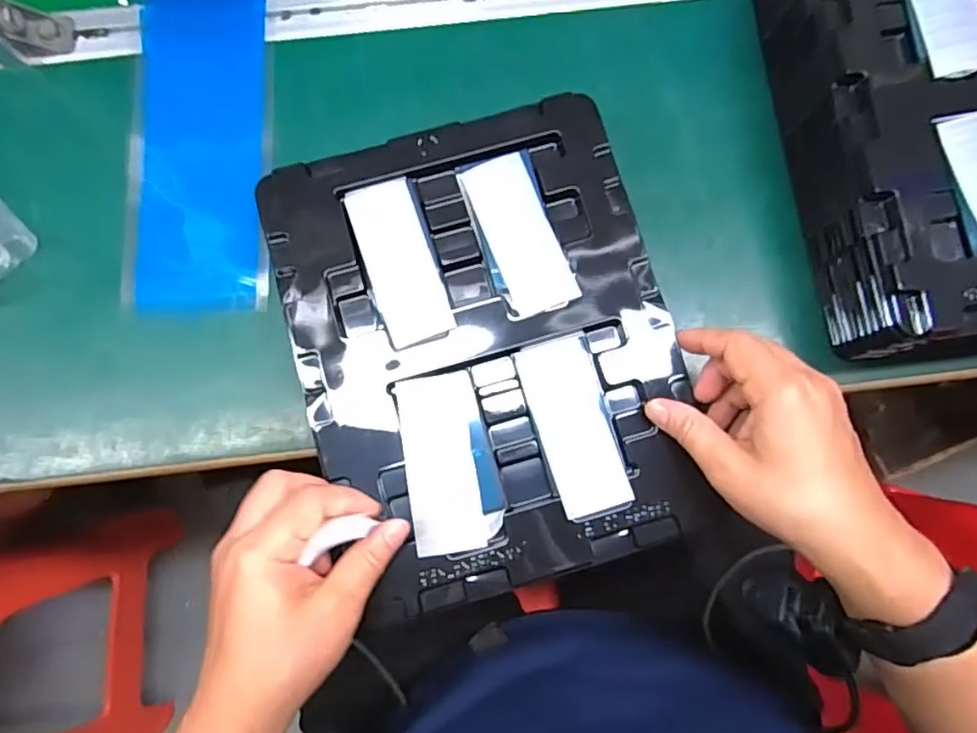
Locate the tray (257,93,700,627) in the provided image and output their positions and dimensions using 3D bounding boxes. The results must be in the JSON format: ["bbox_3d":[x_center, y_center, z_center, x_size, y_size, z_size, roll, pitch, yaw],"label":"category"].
[{"bbox_3d":[-0.001,-0.013,0.366,0.213,0.019,0.271,-16,81,-3],"label":"tray"}]

